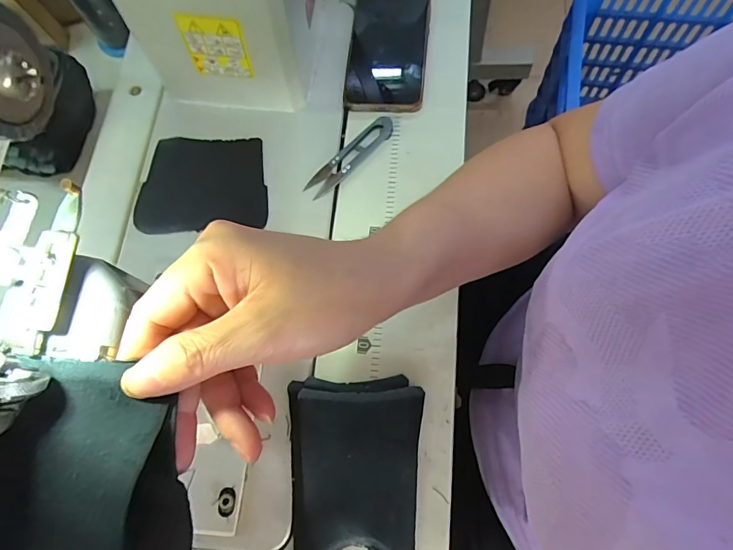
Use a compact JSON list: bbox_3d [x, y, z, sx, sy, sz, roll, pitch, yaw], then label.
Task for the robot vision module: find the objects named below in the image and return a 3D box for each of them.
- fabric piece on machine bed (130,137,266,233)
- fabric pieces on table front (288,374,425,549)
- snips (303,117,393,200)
[{"bbox_3d":[-0.149,-0.083,0.392,0.114,0.009,0.088,-2,73,-1],"label":"fabric piece on machine bed"},{"bbox_3d":[-0.009,0.144,0.320,0.097,0.004,0.127,0,73,0],"label":"fabric pieces on table front"},{"bbox_3d":[-0.014,-0.110,0.396,0.099,0.012,0.025,-43,78,-12],"label":"snips"}]

